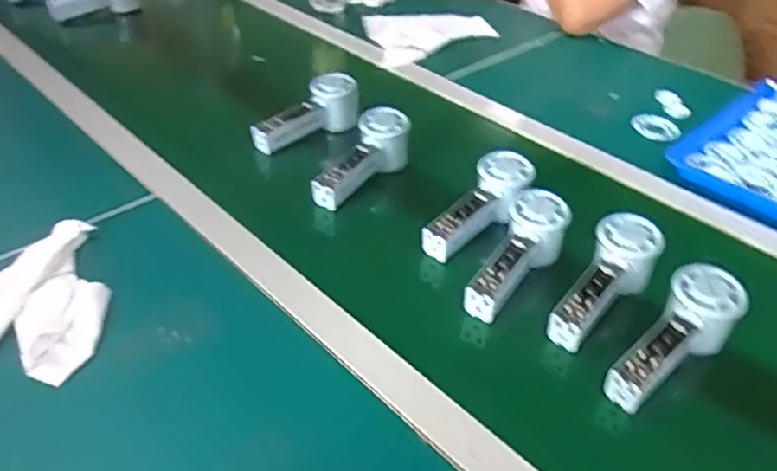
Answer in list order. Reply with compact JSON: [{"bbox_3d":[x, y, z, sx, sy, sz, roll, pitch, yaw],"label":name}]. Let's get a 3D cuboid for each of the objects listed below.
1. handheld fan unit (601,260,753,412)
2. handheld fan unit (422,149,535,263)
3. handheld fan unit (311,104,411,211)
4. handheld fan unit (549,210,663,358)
[{"bbox_3d":[0.240,0.086,0.548,0.156,0.040,0.057,-39,52,-18],"label":"handheld fan unit"},{"bbox_3d":[0.097,-0.032,0.693,0.054,0.038,0.161,30,62,31],"label":"handheld fan unit"},{"bbox_3d":[-0.035,-0.085,0.770,0.054,0.063,0.158,26,57,27],"label":"handheld fan unit"},{"bbox_3d":[0.201,0.046,0.611,0.060,0.052,0.155,30,63,31],"label":"handheld fan unit"}]

